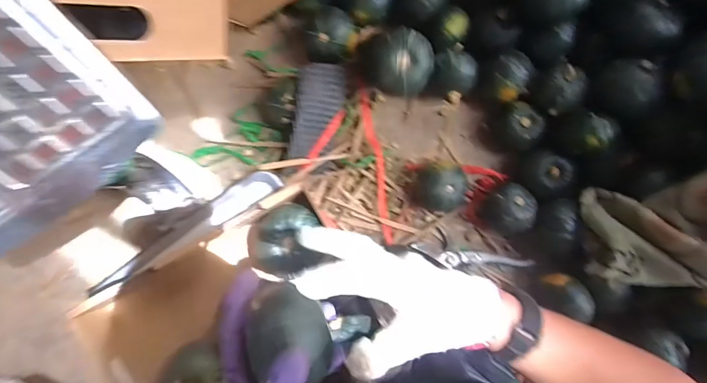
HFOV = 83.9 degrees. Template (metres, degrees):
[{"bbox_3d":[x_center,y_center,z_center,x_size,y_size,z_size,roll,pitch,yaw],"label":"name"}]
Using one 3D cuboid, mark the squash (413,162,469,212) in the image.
[{"bbox_3d":[0.131,-0.004,0.584,0.080,0.056,0.073,5,88,-2],"label":"squash"}]

